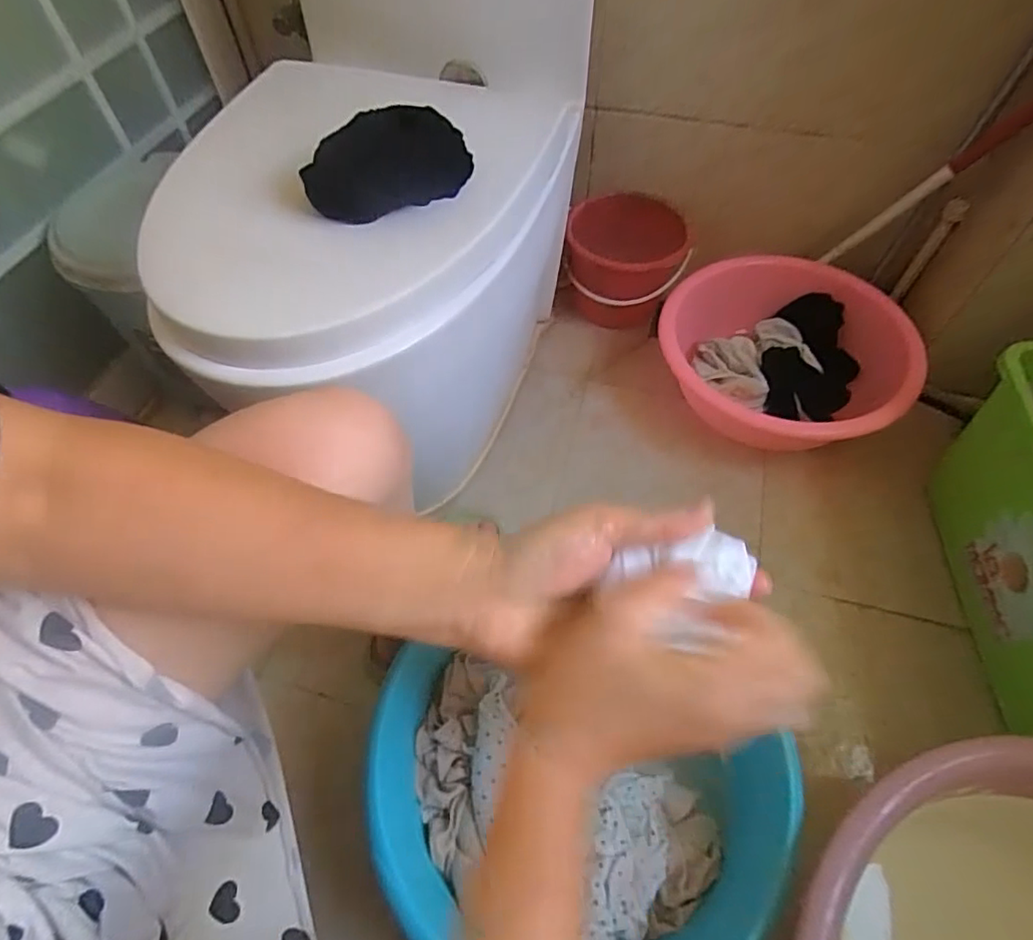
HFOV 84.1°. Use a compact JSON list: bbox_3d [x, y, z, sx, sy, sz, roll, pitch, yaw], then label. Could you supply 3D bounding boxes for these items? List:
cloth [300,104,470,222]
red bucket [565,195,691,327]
[{"bbox_3d":[-0.119,-0.281,0.524,0.150,0.052,0.075,-24,60,-14],"label":"cloth"},{"bbox_3d":[0.194,-0.372,1.031,0.204,0.191,0.204,0,57,0],"label":"red bucket"}]

